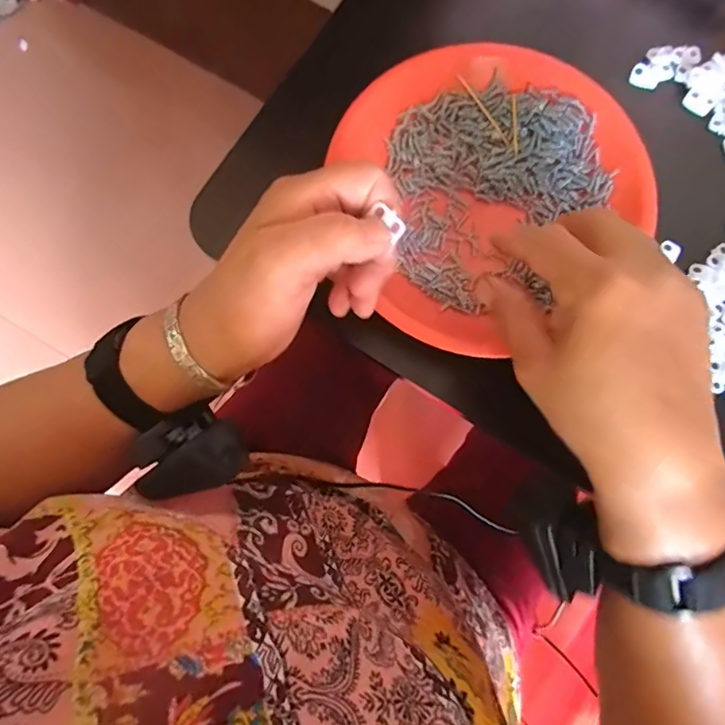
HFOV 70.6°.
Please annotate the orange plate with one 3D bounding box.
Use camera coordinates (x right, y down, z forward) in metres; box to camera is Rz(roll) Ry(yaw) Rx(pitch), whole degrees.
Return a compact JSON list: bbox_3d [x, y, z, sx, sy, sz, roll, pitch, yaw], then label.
[{"bbox_3d":[0.071,-0.111,0.318,0.180,0.028,0.168,0,80,-1],"label":"orange plate"}]

